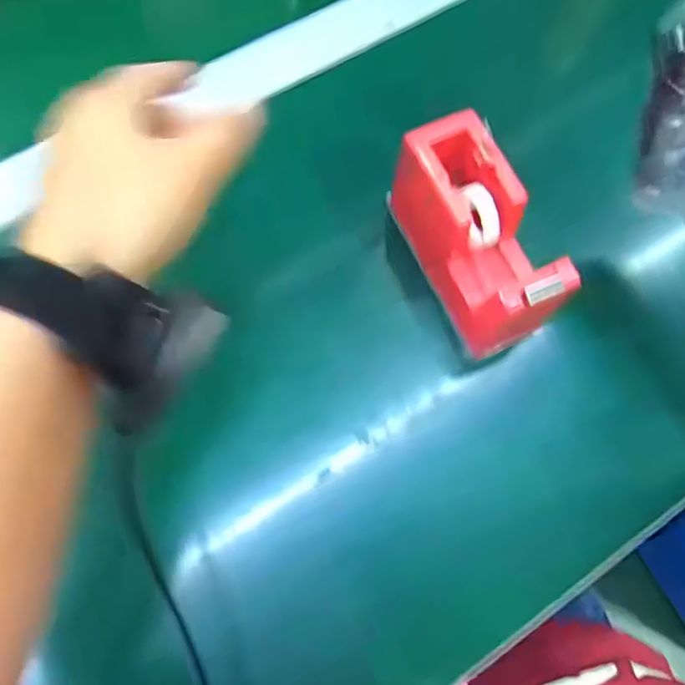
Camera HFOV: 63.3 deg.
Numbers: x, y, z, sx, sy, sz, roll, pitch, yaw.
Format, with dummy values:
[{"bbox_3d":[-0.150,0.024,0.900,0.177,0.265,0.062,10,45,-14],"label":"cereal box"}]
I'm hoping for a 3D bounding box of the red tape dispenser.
[{"bbox_3d":[0.081,-0.061,0.347,0.053,0.077,0.136,-23,71,-10],"label":"red tape dispenser"}]

